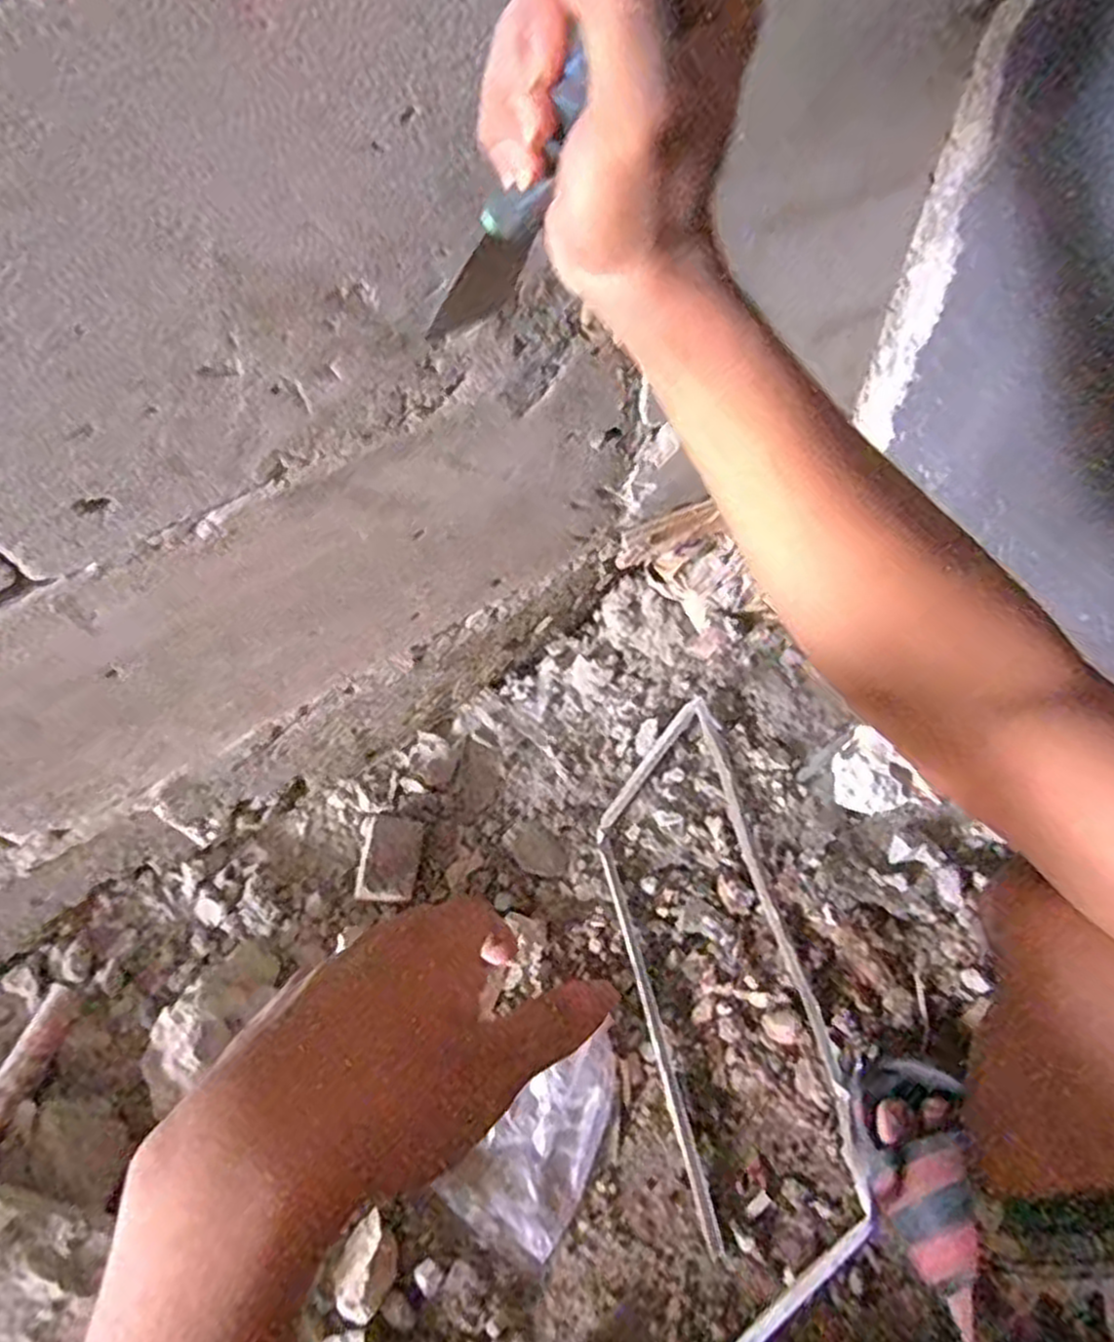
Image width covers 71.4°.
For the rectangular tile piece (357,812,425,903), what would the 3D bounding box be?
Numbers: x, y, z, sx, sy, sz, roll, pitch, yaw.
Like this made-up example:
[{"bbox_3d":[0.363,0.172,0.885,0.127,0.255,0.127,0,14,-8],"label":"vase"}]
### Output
[{"bbox_3d":[-0.140,0.155,0.647,0.052,0.028,0.073,3,62,3],"label":"rectangular tile piece"}]

